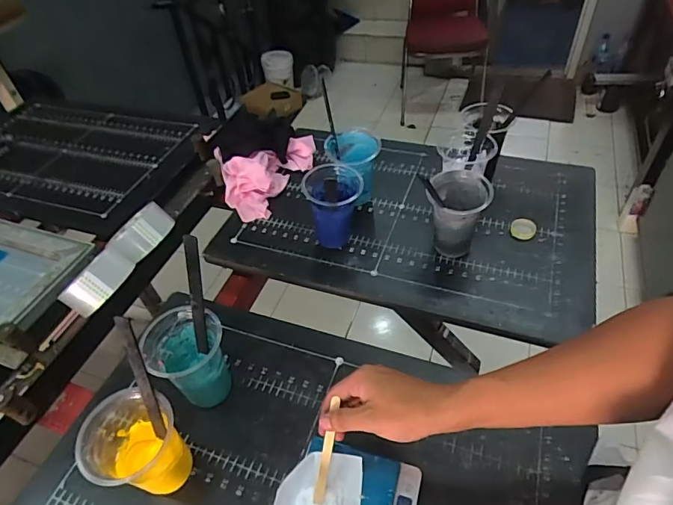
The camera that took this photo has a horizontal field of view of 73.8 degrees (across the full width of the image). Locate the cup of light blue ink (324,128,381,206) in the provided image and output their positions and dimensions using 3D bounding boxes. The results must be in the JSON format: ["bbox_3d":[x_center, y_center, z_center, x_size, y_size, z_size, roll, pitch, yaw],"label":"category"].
[{"bbox_3d":[0.026,-0.134,0.753,0.084,0.115,0.083,-3,47,3],"label":"cup of light blue ink"}]

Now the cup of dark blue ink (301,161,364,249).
[{"bbox_3d":[-0.005,-0.064,0.699,0.084,0.115,0.093,-1,47,5],"label":"cup of dark blue ink"}]

